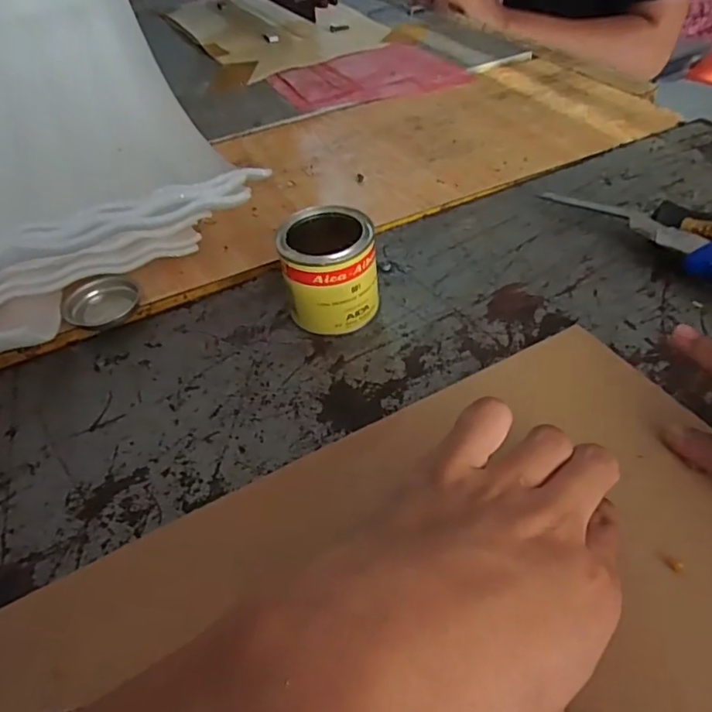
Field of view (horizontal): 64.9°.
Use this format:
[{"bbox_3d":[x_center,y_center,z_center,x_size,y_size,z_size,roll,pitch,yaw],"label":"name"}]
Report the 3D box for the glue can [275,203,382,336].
[{"bbox_3d":[-0.016,-0.052,0.340,0.054,0.060,0.055,-4,46,4],"label":"glue can"}]

